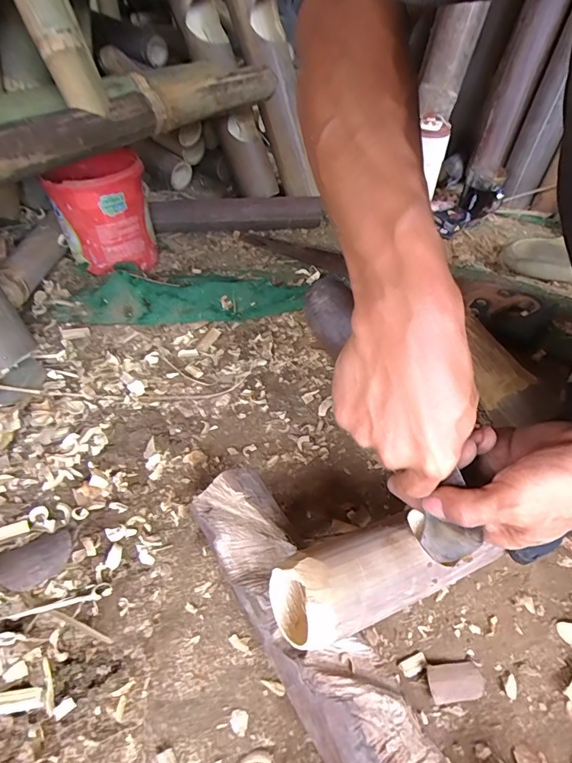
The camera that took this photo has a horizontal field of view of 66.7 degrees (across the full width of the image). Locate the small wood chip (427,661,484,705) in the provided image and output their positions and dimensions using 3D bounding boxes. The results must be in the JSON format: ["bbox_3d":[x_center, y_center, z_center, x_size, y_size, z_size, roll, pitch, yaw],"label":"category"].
[{"bbox_3d":[0.135,0.238,0.345,0.046,0.008,0.025,-3,47,-6],"label":"small wood chip"}]

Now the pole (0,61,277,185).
[{"bbox_3d":[-0.226,-0.387,0.626,0.086,0.054,0.578,29,52,22],"label":"pole"}]

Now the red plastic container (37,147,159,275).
[{"bbox_3d":[-0.275,-0.259,0.665,0.127,0.139,0.122,-13,49,-16],"label":"red plastic container"}]

